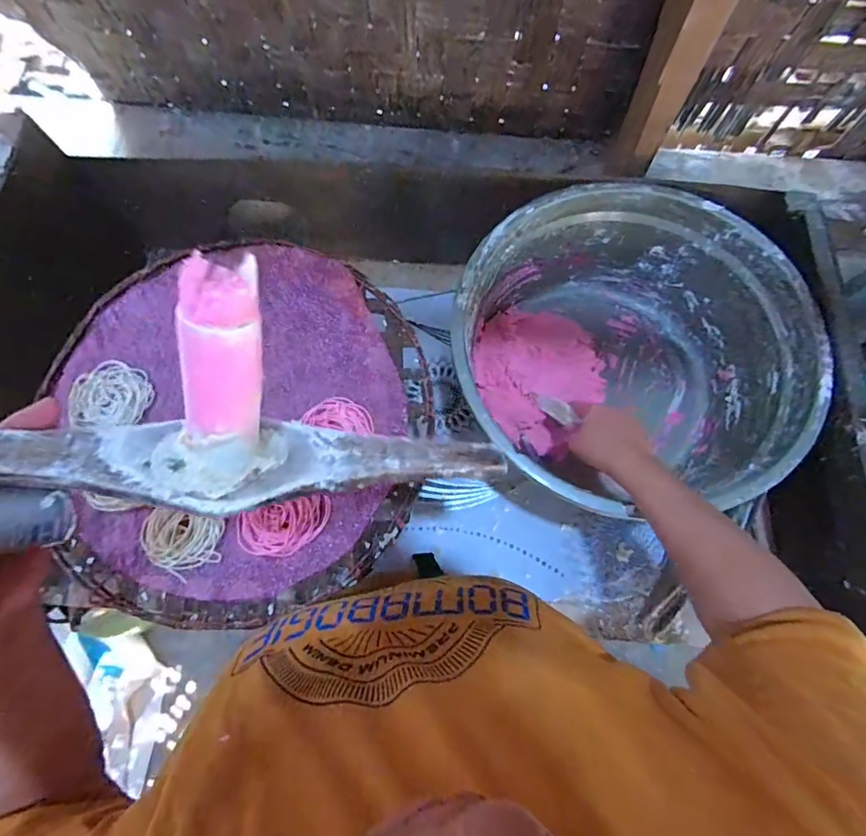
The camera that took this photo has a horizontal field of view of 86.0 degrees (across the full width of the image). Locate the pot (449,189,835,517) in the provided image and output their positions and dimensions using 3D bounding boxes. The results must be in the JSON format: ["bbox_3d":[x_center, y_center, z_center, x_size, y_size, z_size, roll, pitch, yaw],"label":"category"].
[{"bbox_3d":[0.240,-0.077,0.603,0.386,0.160,0.387,0,73,1],"label":"pot"}]

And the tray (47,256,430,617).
[{"bbox_3d":[-0.187,0.000,0.457,0.357,0.015,0.361,0,73,1],"label":"tray"}]

